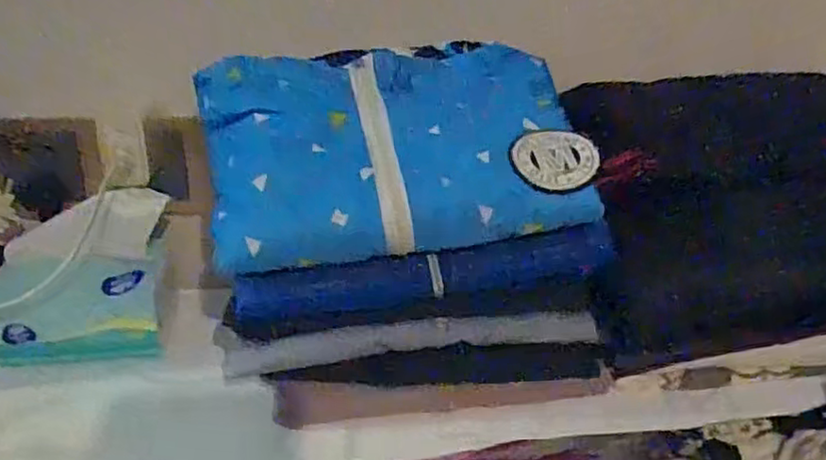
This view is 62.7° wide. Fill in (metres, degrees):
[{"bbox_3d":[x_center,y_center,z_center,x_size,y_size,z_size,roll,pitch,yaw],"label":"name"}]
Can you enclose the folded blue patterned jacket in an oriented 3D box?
[{"bbox_3d":[-0.017,-0.057,0.466,0.252,0.084,0.191,-4,28,-12],"label":"folded blue patterned jacket"}]

